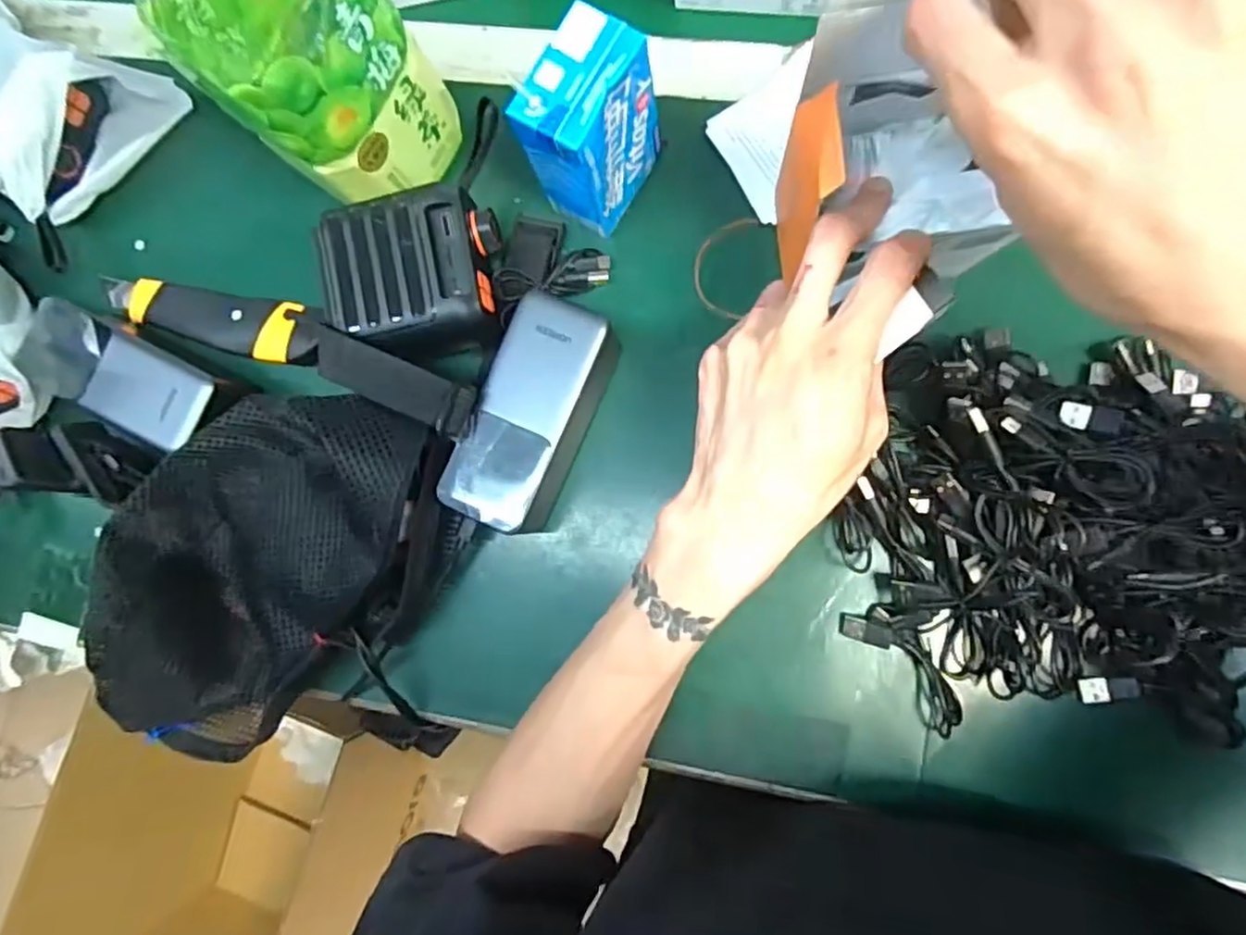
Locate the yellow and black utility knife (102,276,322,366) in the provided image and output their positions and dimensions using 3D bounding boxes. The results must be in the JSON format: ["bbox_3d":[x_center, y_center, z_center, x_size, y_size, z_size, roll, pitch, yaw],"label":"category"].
[{"bbox_3d":[-0.268,-0.095,0.450,0.159,0.018,0.038,10,87,9],"label":"yellow and black utility knife"}]

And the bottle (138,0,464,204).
[{"bbox_3d":[-0.158,-0.210,0.332,0.086,0.211,0.084,-43,80,3],"label":"bottle"}]

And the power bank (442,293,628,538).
[{"bbox_3d":[-0.050,-0.027,0.405,0.064,0.060,0.128,20,88,10],"label":"power bank"}]

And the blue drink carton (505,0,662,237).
[{"bbox_3d":[-0.014,-0.178,0.376,0.043,0.106,0.068,32,90,10],"label":"blue drink carton"}]

